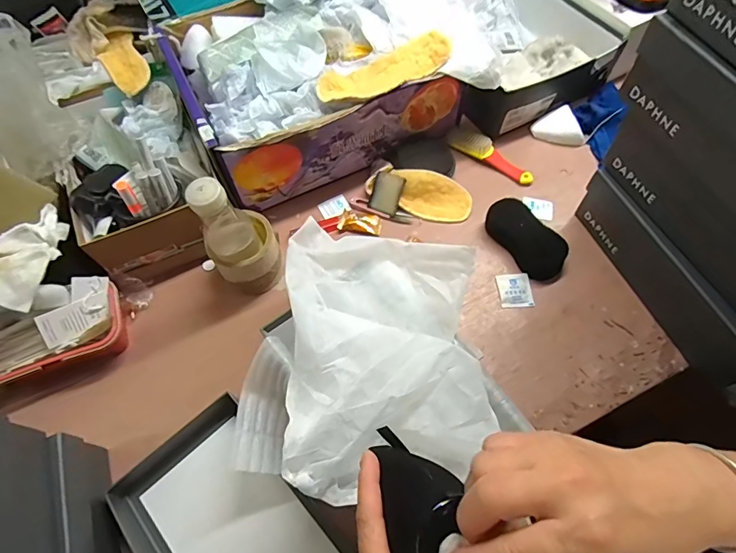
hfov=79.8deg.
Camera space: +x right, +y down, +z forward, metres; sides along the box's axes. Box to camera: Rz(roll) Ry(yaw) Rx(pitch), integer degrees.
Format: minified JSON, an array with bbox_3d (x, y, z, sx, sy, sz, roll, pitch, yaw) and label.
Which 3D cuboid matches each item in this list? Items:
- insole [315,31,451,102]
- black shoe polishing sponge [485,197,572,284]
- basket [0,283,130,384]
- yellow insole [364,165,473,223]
[{"bbox_3d":[0.024,-0.289,0.617,0.195,0.027,0.068,-27,64,-12],"label":"insole"},{"bbox_3d":[0.229,-0.054,0.635,0.063,0.034,0.132,-35,66,-16],"label":"black shoe polishing sponge"},{"bbox_3d":[-0.394,0.082,0.566,0.169,0.053,0.090,-18,63,-8],"label":"basket"},{"bbox_3d":[0.082,-0.132,0.687,0.162,0.013,0.069,23,99,0],"label":"yellow insole"}]

